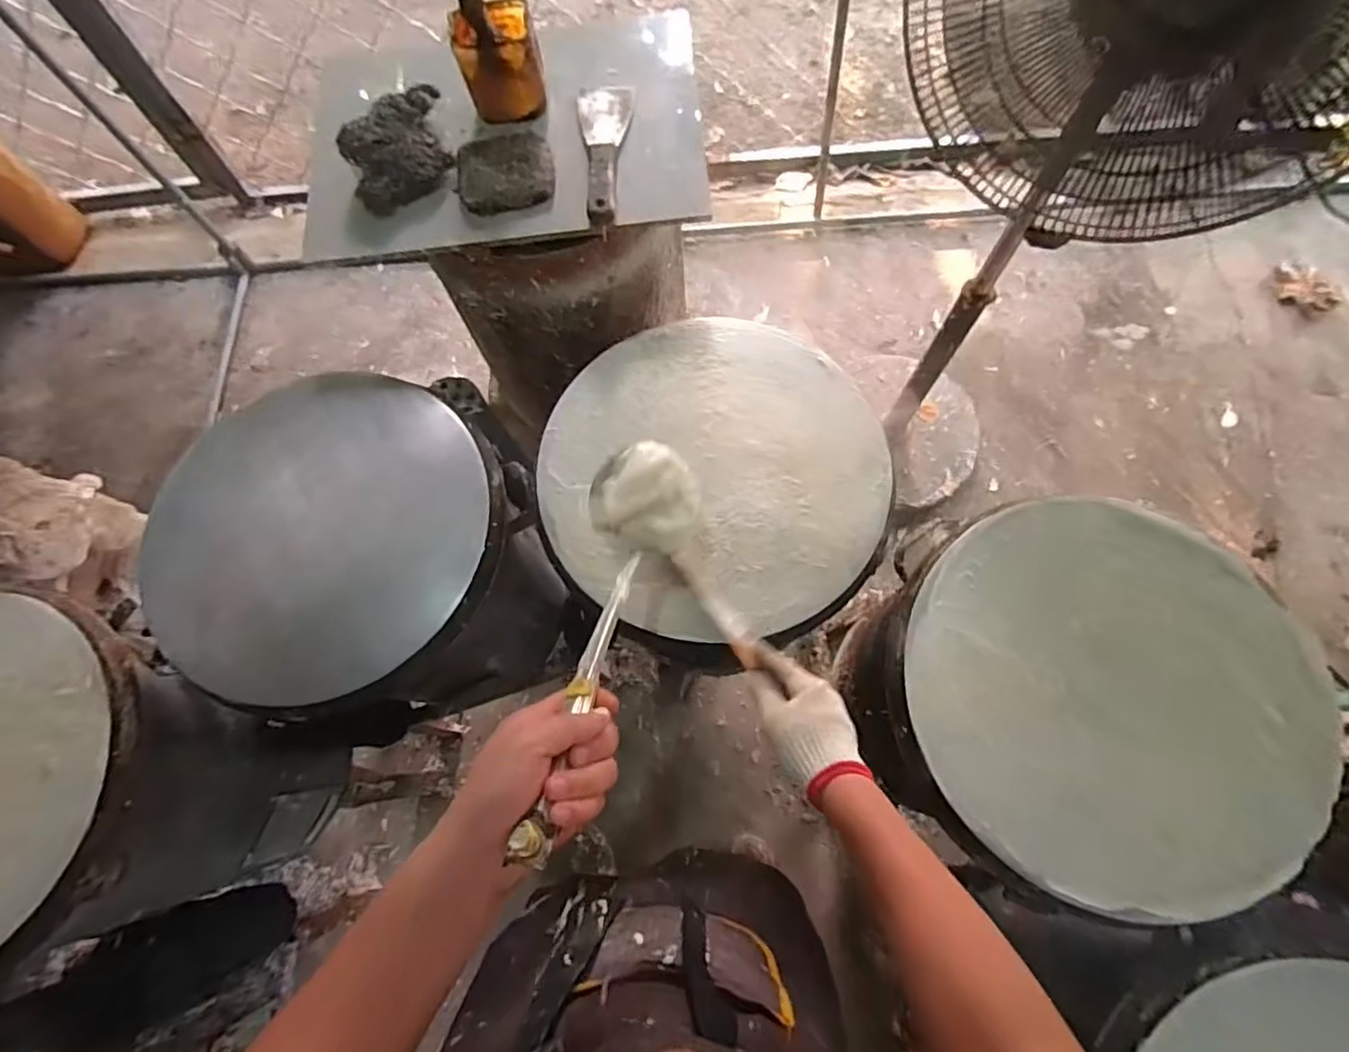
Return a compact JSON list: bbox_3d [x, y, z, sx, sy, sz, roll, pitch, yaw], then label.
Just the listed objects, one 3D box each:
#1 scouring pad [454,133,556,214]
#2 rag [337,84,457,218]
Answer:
[{"bbox_3d":[-0.200,-0.415,0.738,0.113,0.020,0.099,-14,71,-2],"label":"scouring pad"},{"bbox_3d":[-0.327,-0.455,0.744,0.136,0.053,0.130,-30,72,-8],"label":"rag"}]

